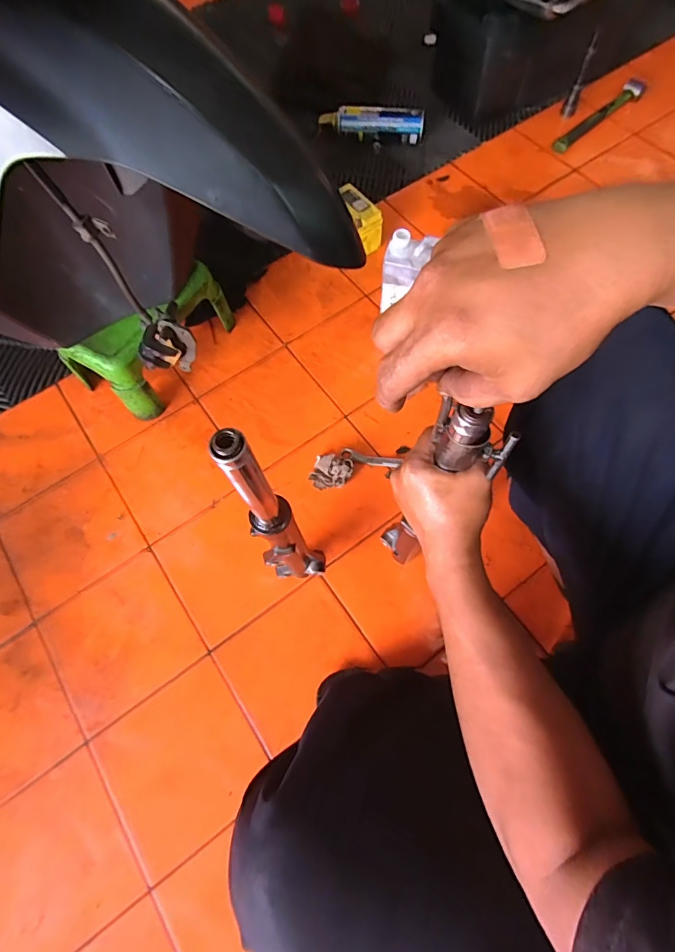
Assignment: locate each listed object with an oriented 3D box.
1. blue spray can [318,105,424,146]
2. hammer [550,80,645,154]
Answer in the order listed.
[{"bbox_3d":[0.080,-0.826,1.059,0.246,0.060,0.053,7,68,5],"label":"blue spray can"},{"bbox_3d":[0.627,-0.864,1.074,0.334,0.024,0.048,-41,72,-14],"label":"hammer"}]

